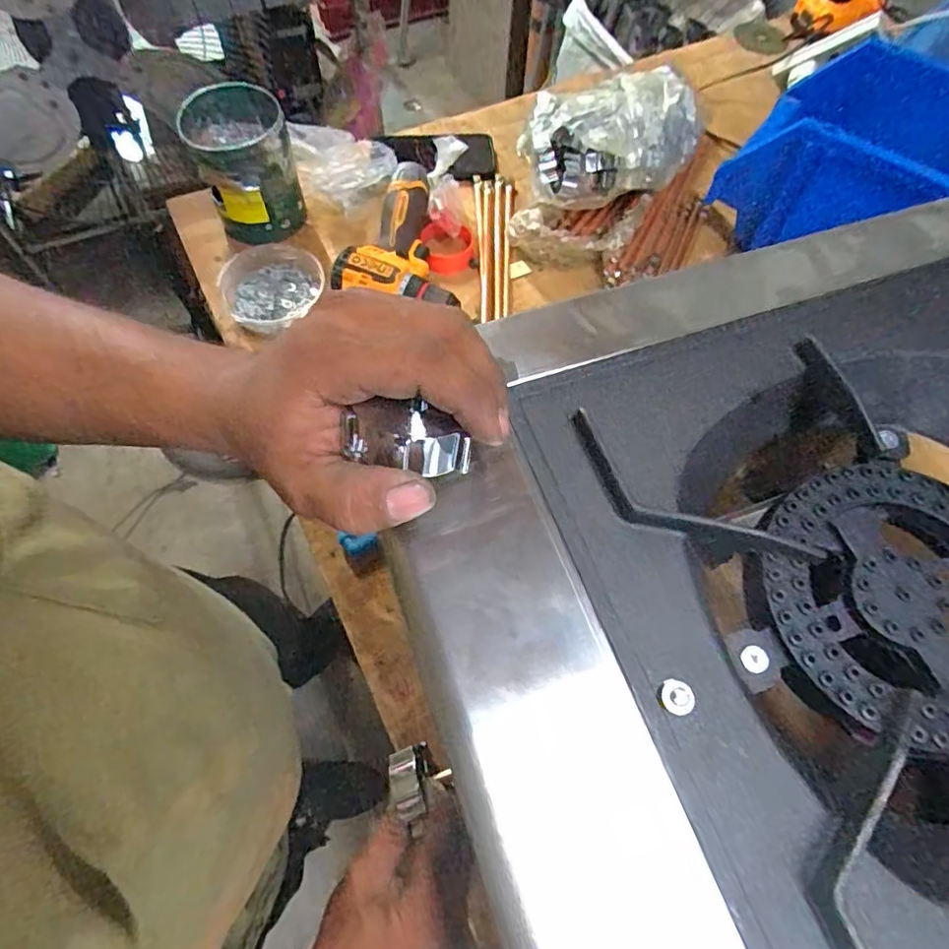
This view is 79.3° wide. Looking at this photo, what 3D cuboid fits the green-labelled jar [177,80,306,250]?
[{"bbox_3d":[-0.267,-0.359,0.676,0.103,0.126,0.110,-19,67,-10],"label":"green-labelled jar"}]

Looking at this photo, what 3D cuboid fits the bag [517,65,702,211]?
[{"bbox_3d":[0.160,-0.397,0.670,0.205,0.092,0.109,-15,66,-8],"label":"bag"}]

